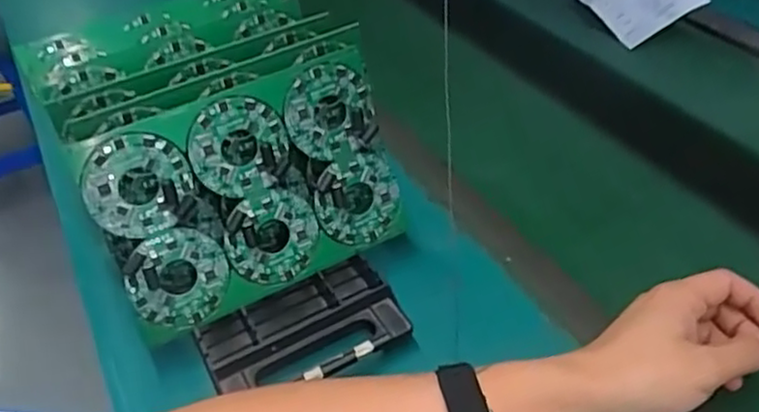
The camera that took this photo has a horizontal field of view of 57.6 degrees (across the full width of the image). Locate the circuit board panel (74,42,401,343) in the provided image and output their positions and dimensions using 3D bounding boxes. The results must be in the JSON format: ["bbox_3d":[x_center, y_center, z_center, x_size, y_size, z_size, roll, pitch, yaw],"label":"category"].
[{"bbox_3d":[-0.087,-0.008,0.488,0.206,0.147,0.011,-23,20,-20],"label":"circuit board panel"}]

